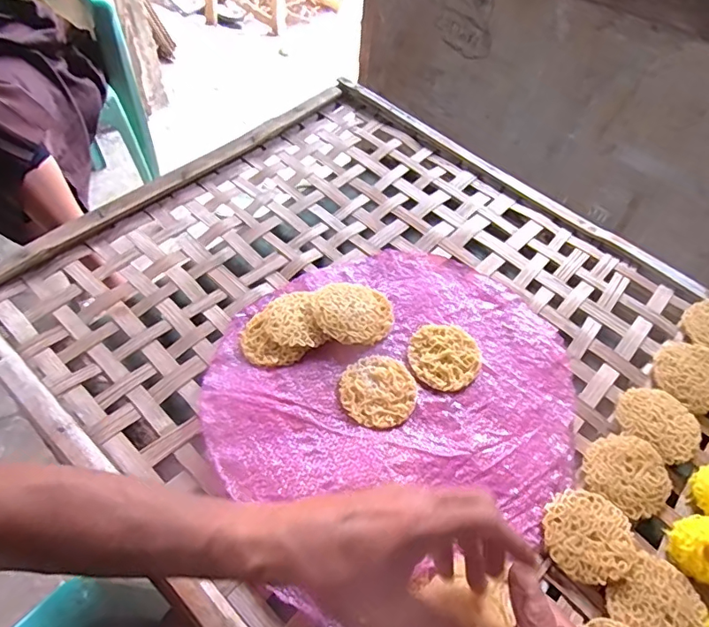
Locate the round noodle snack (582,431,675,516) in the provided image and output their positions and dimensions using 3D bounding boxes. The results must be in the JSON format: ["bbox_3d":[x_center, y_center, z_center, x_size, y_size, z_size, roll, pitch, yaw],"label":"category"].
[{"bbox_3d":[0.248,0.144,0.454,0.070,0.008,0.072,0,54,0],"label":"round noodle snack"}]

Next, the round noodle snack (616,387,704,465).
[{"bbox_3d":[0.295,0.105,0.488,0.073,0.017,0.064,39,63,24],"label":"round noodle snack"}]

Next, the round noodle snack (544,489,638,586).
[{"bbox_3d":[0.195,0.185,0.420,0.070,0.010,0.070,0,54,0],"label":"round noodle snack"}]

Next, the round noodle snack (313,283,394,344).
[{"bbox_3d":[0.001,0.000,0.528,0.082,0.017,0.082,15,54,-23],"label":"round noodle snack"}]

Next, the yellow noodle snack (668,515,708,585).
[{"bbox_3d":[0.292,0.195,0.412,0.050,0.029,0.044,27,59,18],"label":"yellow noodle snack"}]

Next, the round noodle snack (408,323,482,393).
[{"bbox_3d":[0.092,0.044,0.517,0.073,0.010,0.070,0,54,0],"label":"round noodle snack"}]

